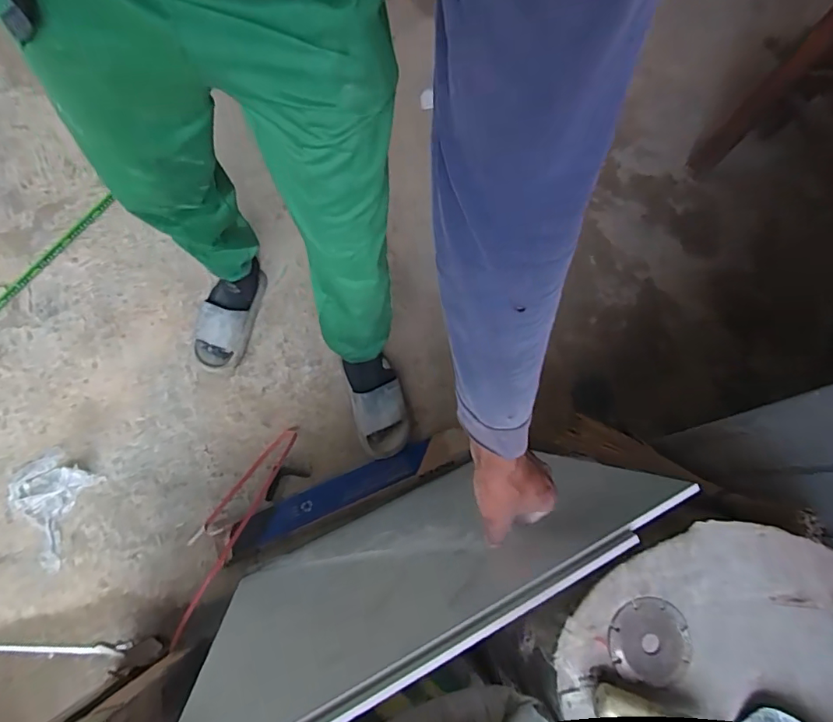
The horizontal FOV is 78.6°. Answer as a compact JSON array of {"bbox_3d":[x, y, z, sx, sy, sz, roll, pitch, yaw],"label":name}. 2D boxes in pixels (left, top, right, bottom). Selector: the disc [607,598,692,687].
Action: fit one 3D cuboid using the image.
[{"bbox_3d":[0.244,0.292,0.530,0.088,0.004,0.082,1,83,-6],"label":"disc"}]

